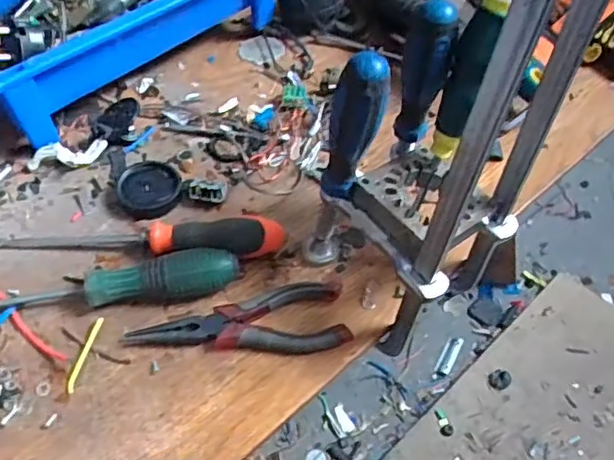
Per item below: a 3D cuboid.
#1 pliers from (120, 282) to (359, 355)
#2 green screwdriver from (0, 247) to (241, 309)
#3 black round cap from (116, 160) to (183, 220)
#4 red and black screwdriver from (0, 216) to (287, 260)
[{"bbox_3d":[-0.048,0.072,0.441,0.153,0.020,0.052,-9,52,-8],"label":"pliers"},{"bbox_3d":[-0.144,0.042,0.445,0.187,0.030,0.029,-9,52,-8],"label":"green screwdriver"},{"bbox_3d":[-0.132,-0.033,0.517,0.051,0.012,0.058,-10,53,-9],"label":"black round cap"},{"bbox_3d":[-0.126,0.009,0.471,0.214,0.032,0.031,-1,52,-2],"label":"red and black screwdriver"}]

